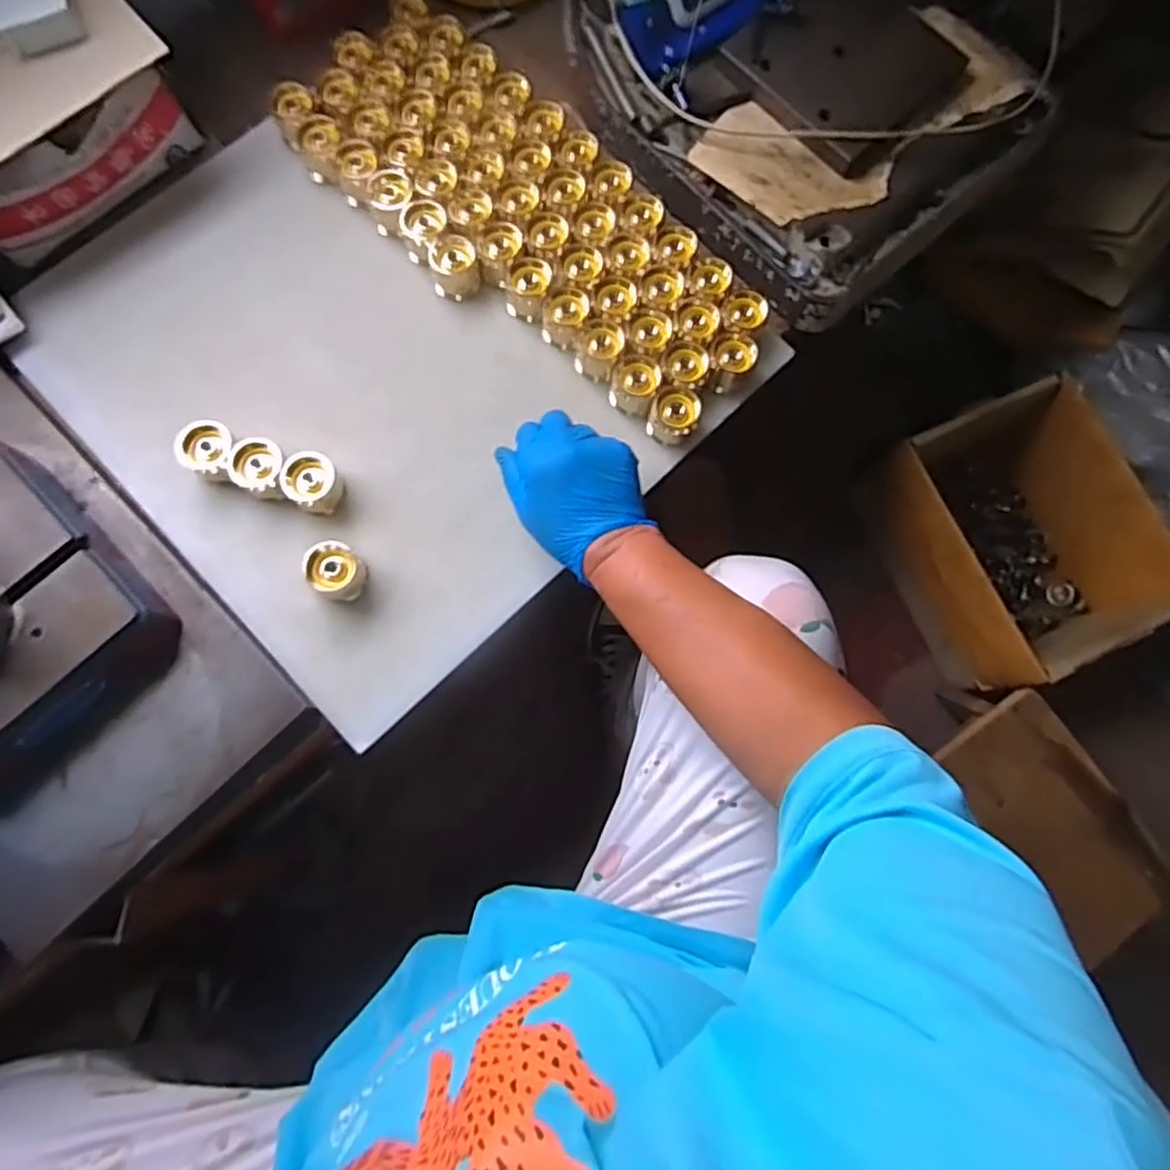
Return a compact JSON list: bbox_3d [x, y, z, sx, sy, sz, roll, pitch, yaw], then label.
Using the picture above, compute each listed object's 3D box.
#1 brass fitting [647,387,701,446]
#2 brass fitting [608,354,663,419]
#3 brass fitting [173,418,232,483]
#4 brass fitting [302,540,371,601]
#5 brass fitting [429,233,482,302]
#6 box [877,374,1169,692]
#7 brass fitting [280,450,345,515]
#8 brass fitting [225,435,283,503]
[{"bbox_3d":[0.074,-0.141,0.589,0.038,0.038,0.035,0,78,-1],"label":"brass fitting"},{"bbox_3d":[0.042,-0.168,0.596,0.039,0.051,0.042,14,78,1],"label":"brass fitting"},{"bbox_3d":[-0.299,-0.106,0.560,0.044,0.034,0.040,8,78,0],"label":"brass fitting"},{"bbox_3d":[-0.194,-0.010,0.547,0.043,0.035,0.041,0,78,-1],"label":"brass fitting"},{"bbox_3d":[-0.114,-0.280,0.616,0.040,0.036,0.042,0,78,-1],"label":"brass fitting"},{"bbox_3d":[0.544,-0.054,0.904,0.248,0.187,0.317,-23,80,-6],"label":"box"},{"bbox_3d":[-0.217,-0.082,0.560,0.038,0.041,0.040,0,78,-1],"label":"brass fitting"},{"bbox_3d":[-0.258,-0.092,0.562,0.042,0.031,0.041,0,78,-1],"label":"brass fitting"}]

